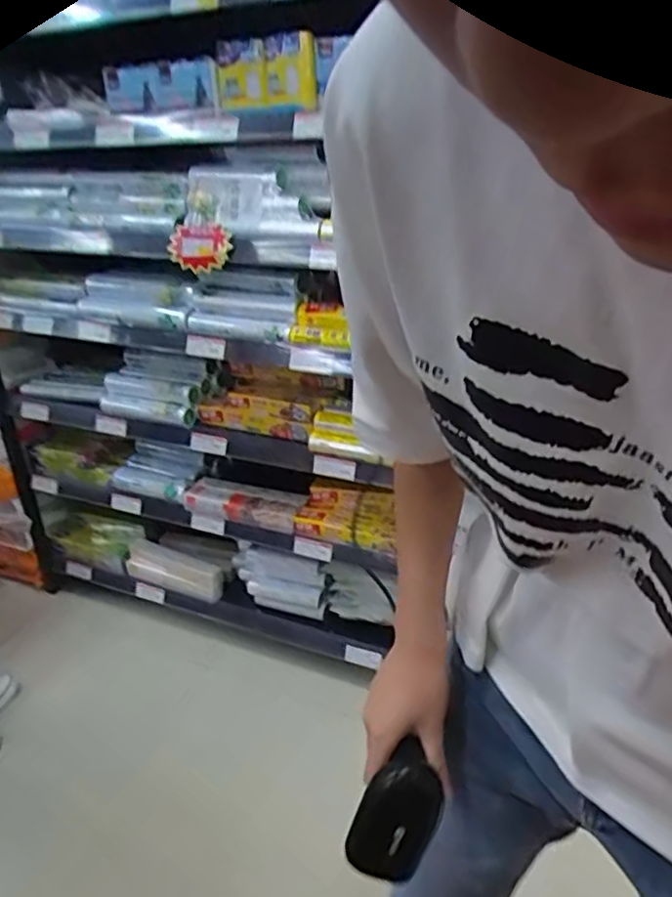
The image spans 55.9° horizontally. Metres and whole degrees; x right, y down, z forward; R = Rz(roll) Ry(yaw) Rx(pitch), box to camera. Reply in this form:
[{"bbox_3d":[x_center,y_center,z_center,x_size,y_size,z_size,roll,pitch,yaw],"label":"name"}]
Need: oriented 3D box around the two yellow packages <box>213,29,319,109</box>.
[{"bbox_3d":[-0.129,-0.672,1.131,0.206,0.106,0.043,15,31,31],"label":"two yellow packages"}]

